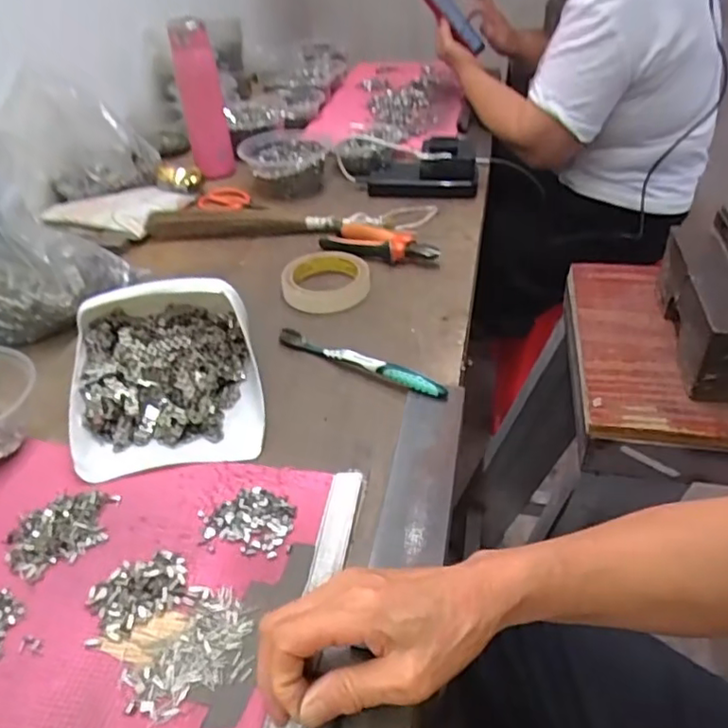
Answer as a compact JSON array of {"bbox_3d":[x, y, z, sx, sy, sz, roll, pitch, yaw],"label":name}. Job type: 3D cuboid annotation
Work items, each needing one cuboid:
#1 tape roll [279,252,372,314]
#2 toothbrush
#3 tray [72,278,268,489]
[{"bbox_3d":[-0.042,-0.096,0.702,0.096,0.023,0.096,-3,38,2],"label":"tape roll"},{"bbox_3d":[-0.006,-0.003,0.582,0.182,0.026,0.011,23,45,26],"label":"toothbrush"},{"bbox_3d":[-0.172,0.000,0.533,0.154,0.078,0.168,-8,39,-6],"label":"tray"}]

